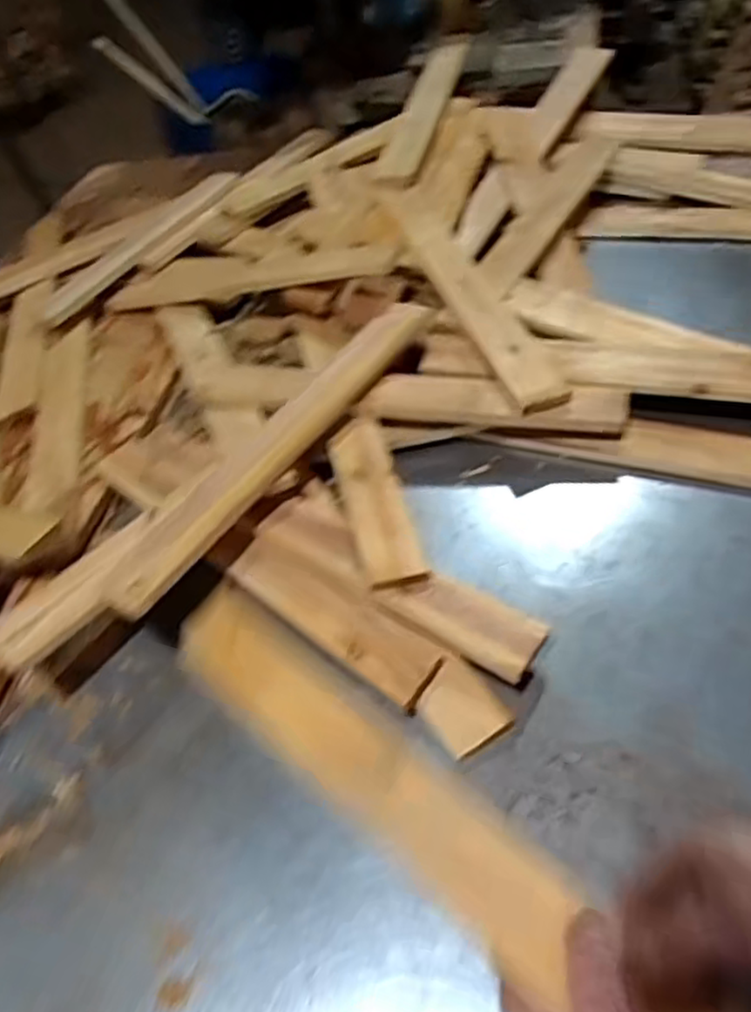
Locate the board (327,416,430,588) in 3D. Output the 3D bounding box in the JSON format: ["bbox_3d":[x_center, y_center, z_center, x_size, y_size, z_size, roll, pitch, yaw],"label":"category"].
[{"bbox_3d":[-0.003,-0.014,0.725,0.061,0.016,0.221,-15,50,-2],"label":"board"}]

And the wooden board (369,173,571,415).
[{"bbox_3d":[0.108,-0.294,0.882,0.070,0.023,0.464,-20,50,-6],"label":"wooden board"}]

